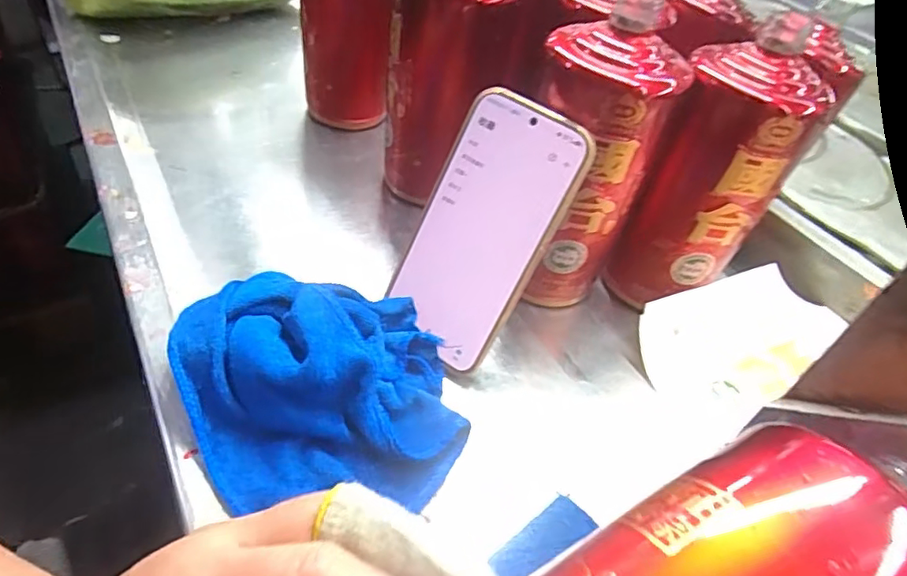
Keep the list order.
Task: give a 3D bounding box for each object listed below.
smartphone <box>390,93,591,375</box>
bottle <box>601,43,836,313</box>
[{"bbox_3d":[0.016,-0.031,0.331,0.075,0.153,0.014,32,19,23],"label":"smartphone"},{"bbox_3d":[0.157,-0.057,0.360,0.077,0.179,0.061,29,48,19],"label":"bottle"}]

